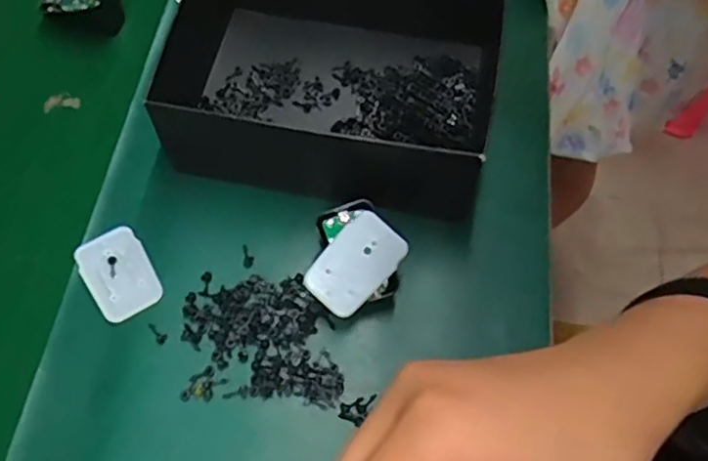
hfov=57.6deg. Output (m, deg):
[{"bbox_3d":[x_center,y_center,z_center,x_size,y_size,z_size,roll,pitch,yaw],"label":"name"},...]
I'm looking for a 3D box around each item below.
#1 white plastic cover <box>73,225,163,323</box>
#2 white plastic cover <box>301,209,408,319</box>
[{"bbox_3d":[-0.167,0.029,0.458,0.044,0.004,0.069,-29,68,-16],"label":"white plastic cover"},{"bbox_3d":[0.001,0.023,0.439,0.044,0.005,0.069,40,82,2],"label":"white plastic cover"}]

